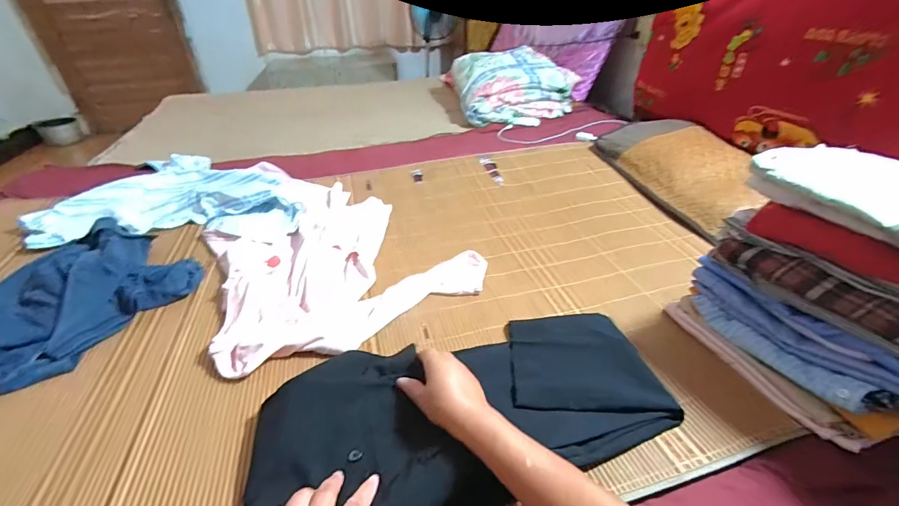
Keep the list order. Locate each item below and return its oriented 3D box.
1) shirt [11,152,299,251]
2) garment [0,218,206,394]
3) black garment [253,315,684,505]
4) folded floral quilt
[{"bbox_3d":[-0.664,-0.166,1.014,0.575,0.056,0.449,-6,35,-8],"label":"shirt"},{"bbox_3d":[-0.657,0.070,0.671,0.276,0.069,0.351,17,38,22],"label":"garment"},{"bbox_3d":[0.040,0.199,0.503,0.518,0.038,0.238,-8,36,-17],"label":"black garment"},{"bbox_3d":[0.285,-0.693,1.633,0.505,0.209,0.385,-5,35,-8],"label":"folded floral quilt"}]

